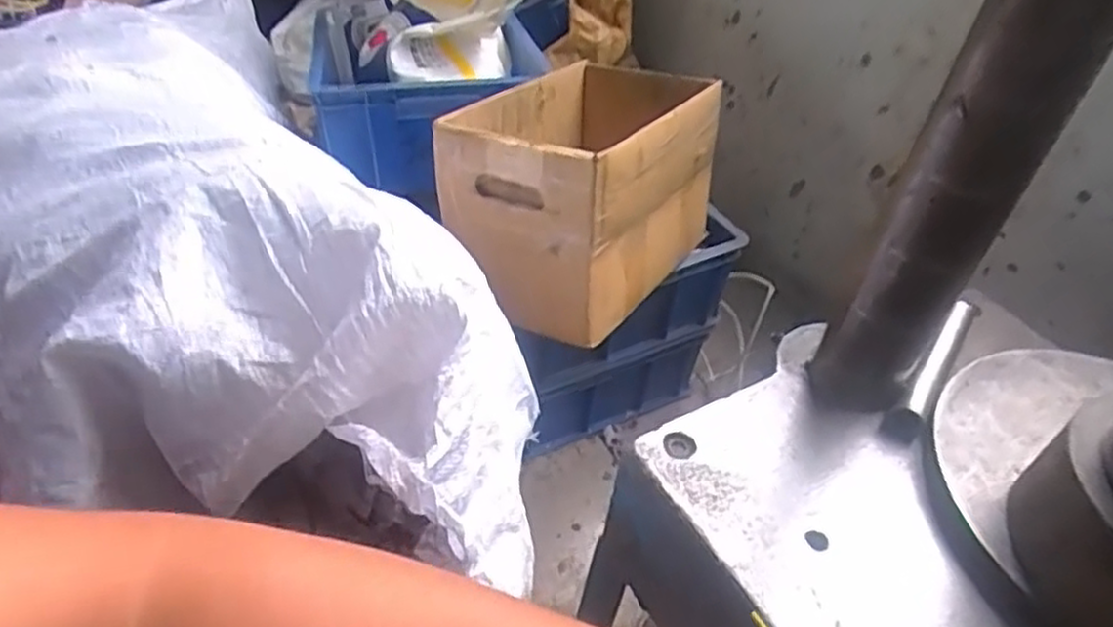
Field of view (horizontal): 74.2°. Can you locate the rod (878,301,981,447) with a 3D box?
[{"bbox_3d":[0.293,0.036,0.568,0.023,0.028,0.186,31,47,23],"label":"rod"}]

